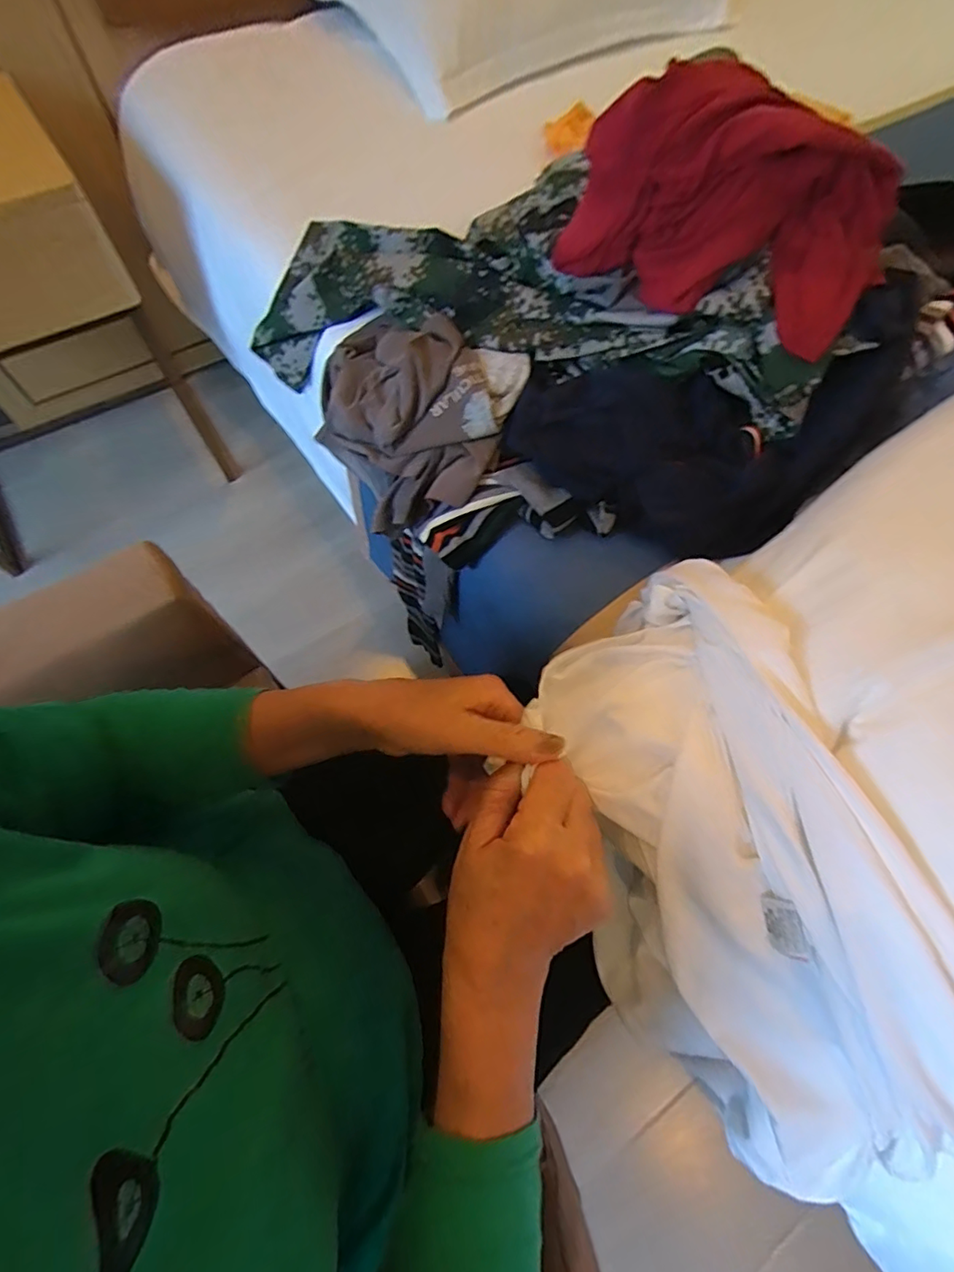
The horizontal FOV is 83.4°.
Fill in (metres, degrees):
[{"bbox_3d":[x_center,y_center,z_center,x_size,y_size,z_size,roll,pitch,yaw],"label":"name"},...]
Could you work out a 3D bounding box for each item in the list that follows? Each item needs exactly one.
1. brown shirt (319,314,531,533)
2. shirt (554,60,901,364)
[{"bbox_3d":[-0.086,-0.263,0.634,0.291,0.132,0.214,41,71,17],"label":"brown shirt"},{"bbox_3d":[0.213,-0.371,0.469,0.279,0.120,0.145,22,66,10],"label":"shirt"}]

